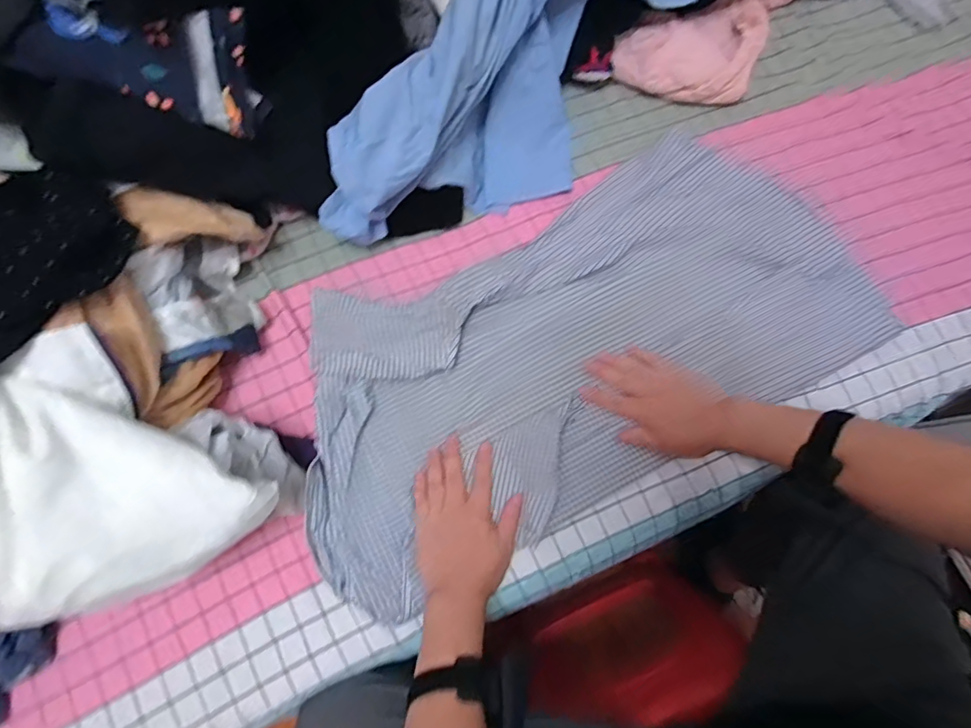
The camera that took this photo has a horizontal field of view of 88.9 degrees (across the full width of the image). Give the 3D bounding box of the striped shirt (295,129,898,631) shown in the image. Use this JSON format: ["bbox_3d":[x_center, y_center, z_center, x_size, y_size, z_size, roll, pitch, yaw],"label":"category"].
[{"bbox_3d":[0.115,-0.028,0.607,0.713,0.035,0.349,-28,79,-8],"label":"striped shirt"}]

